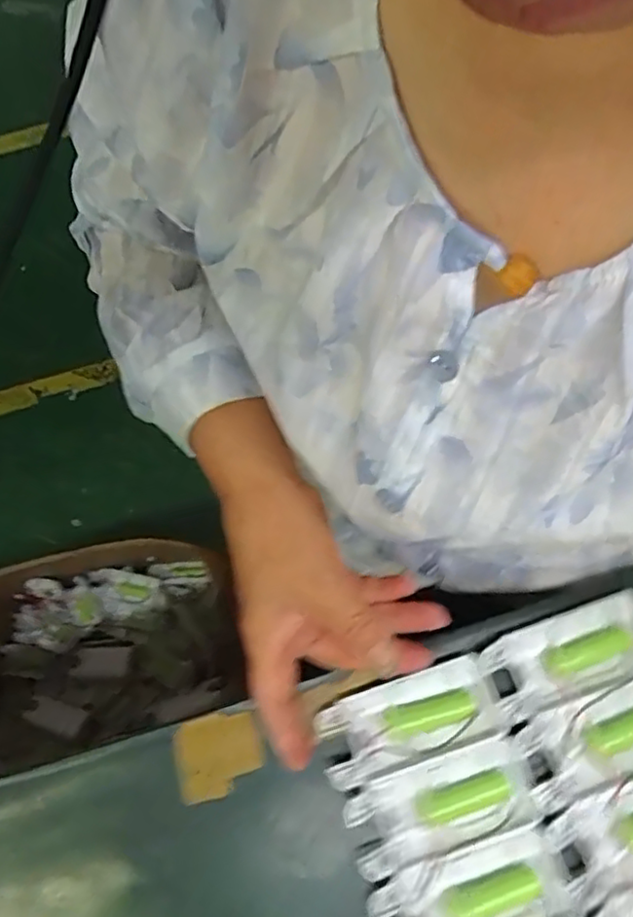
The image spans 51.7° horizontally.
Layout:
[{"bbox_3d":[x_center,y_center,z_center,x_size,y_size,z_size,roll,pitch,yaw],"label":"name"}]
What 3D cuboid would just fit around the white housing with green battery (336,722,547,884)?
[{"bbox_3d":[0.070,0.182,0.345,0.107,0.017,0.045,-18,71,-5],"label":"white housing with green battery"}]

